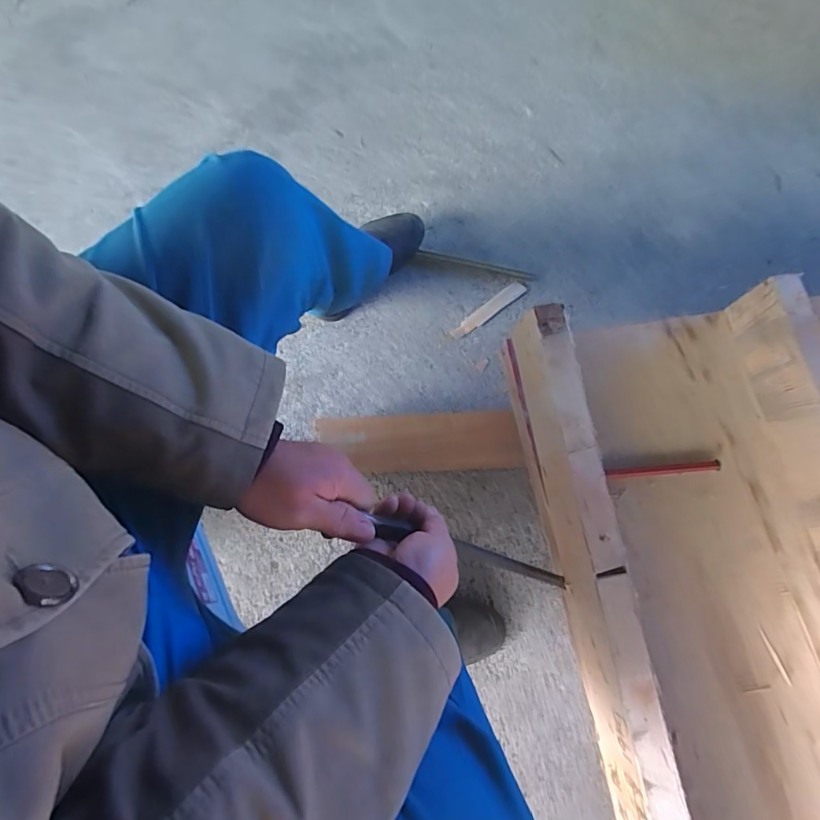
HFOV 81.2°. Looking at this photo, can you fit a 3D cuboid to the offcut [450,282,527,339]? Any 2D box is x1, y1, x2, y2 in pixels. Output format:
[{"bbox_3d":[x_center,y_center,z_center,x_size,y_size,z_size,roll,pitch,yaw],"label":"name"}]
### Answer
[{"bbox_3d":[0.152,-0.193,0.928,0.180,0.008,0.030,-38,74,-11],"label":"offcut"}]

